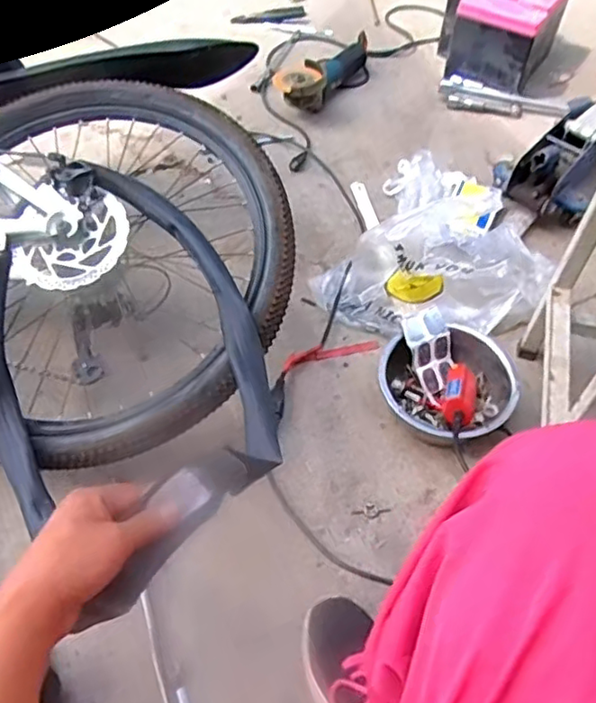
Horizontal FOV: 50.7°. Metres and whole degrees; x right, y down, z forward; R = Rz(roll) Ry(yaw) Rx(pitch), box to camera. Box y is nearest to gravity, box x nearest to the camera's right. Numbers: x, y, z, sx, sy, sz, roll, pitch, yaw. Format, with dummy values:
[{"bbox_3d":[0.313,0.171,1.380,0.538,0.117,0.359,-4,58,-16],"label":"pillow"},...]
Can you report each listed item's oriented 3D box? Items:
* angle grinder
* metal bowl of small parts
[{"bbox_3d":[0.080,-0.617,1.370,0.092,0.085,0.353,32,59,22],"label":"angle grinder"},{"bbox_3d":[0.205,0.057,0.868,0.182,0.085,0.170,0,53,0],"label":"metal bowl of small parts"}]

